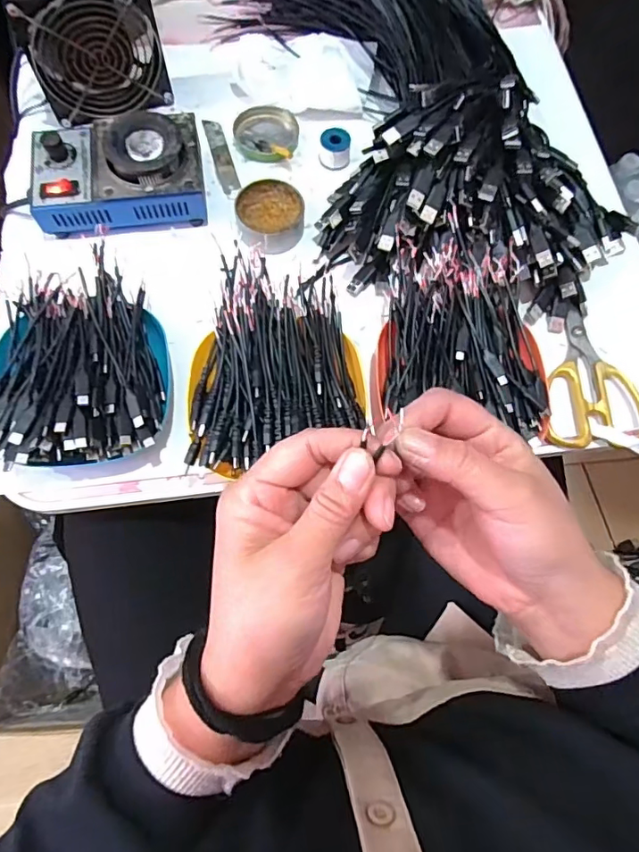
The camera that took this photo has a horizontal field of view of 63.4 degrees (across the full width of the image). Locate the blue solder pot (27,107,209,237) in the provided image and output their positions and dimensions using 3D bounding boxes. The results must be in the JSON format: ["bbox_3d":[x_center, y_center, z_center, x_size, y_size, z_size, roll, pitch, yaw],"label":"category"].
[{"bbox_3d":[-0.184,-0.229,0.477,0.146,0.063,0.103,-6,73,-4],"label":"blue solder pot"}]

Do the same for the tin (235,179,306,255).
[{"bbox_3d":[-0.045,-0.193,0.489,0.062,0.026,0.074,-8,73,-5],"label":"tin"}]

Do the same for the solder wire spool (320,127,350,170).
[{"bbox_3d":[0.016,-0.275,0.516,0.029,0.026,0.028,1,73,-2],"label":"solder wire spool"}]

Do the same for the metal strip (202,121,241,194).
[{"bbox_3d":[-0.099,-0.275,0.526,0.018,0.004,0.095,-16,74,-7],"label":"metal strip"}]

